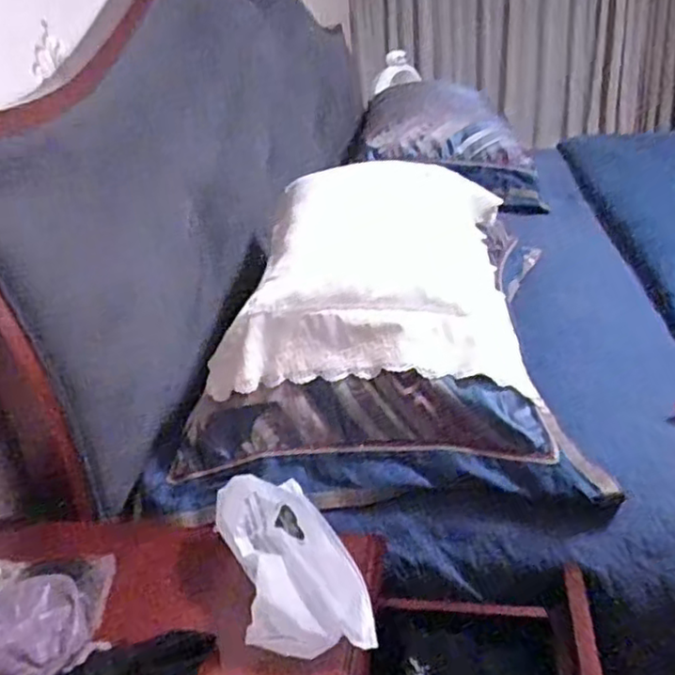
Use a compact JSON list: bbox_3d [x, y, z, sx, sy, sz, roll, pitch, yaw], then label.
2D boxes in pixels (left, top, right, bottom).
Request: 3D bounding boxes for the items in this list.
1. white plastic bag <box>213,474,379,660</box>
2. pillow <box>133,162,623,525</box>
[{"bbox_3d":[-0.048,0.203,0.649,0.109,0.079,0.225,-14,27,-16],"label":"white plastic bag"},{"bbox_3d":[0.052,-0.050,0.955,0.516,0.267,0.570,-1,26,10],"label":"pillow"}]

